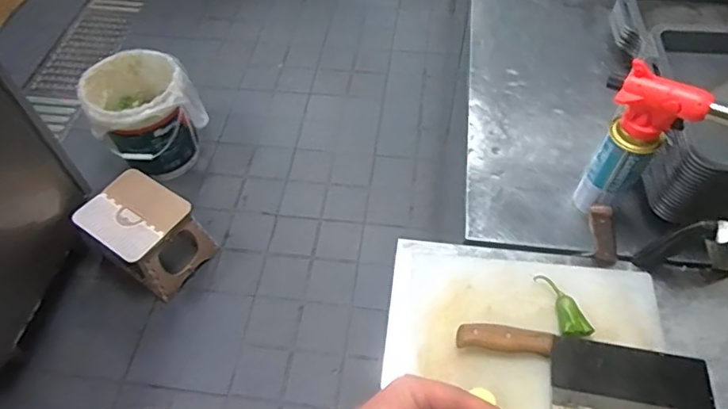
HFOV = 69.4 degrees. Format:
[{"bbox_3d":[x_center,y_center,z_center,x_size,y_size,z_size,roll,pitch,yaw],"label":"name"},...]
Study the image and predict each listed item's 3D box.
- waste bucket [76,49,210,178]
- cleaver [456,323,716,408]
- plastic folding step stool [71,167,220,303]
[{"bbox_3d":[-0.731,-0.295,1.805,0.335,0.342,0.284,-26,58,-16],"label":"waste bucket"},{"bbox_3d":[0.265,0.208,0.630,0.300,0.028,0.105,9,55,7],"label":"cleaver"},{"bbox_3d":[-0.649,0.096,1.595,0.273,0.268,0.237,28,60,20],"label":"plastic folding step stool"}]

